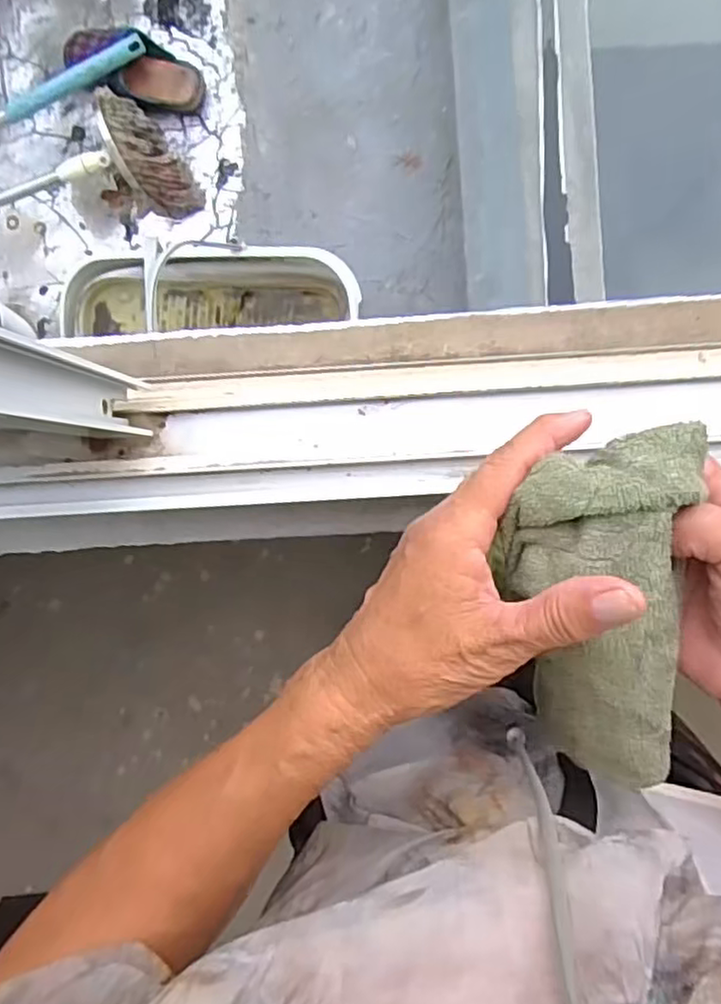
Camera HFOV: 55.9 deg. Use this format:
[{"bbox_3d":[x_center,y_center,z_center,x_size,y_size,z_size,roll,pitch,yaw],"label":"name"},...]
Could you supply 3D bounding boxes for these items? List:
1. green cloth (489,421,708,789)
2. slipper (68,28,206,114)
[{"bbox_3d":[0.100,0.046,0.285,0.073,0.040,0.148,-2,102,1],"label":"green cloth"},{"bbox_3d":[-0.412,-0.776,1.230,0.245,0.082,0.112,18,93,0],"label":"slipper"}]

